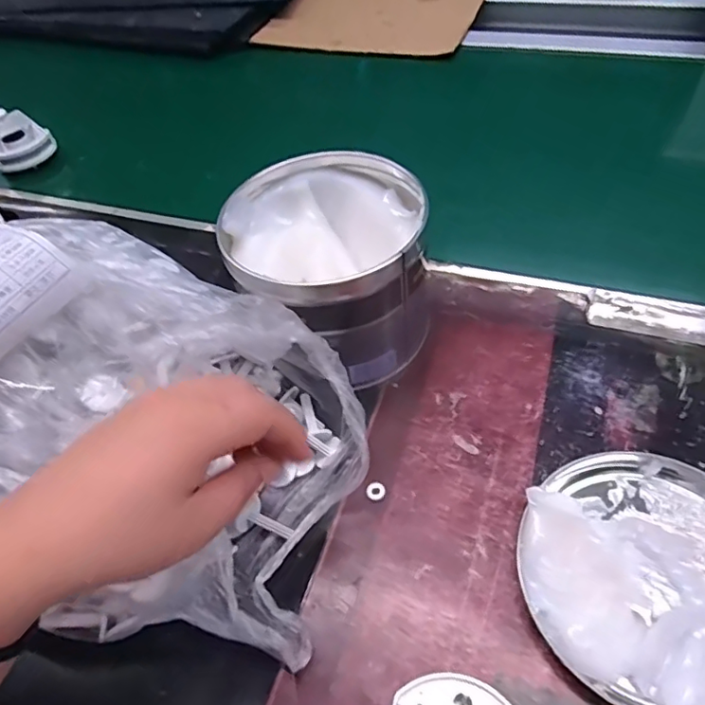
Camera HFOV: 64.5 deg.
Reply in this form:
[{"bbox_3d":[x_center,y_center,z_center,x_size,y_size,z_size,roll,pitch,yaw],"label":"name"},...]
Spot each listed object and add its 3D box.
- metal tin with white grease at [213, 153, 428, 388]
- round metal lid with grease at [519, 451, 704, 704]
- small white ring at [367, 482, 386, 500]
[{"bbox_3d":[-0.007,-0.057,0.376,0.115,0.097,0.124,-3,51,4],"label":"metal tin with white grease"},{"bbox_3d":[0.150,0.107,0.276,0.124,0.022,0.128,1,51,7],"label":"round metal lid with grease"},{"bbox_3d":[0.014,0.081,0.327,0.010,0.004,0.010,-2,52,3],"label":"small white ring"}]

